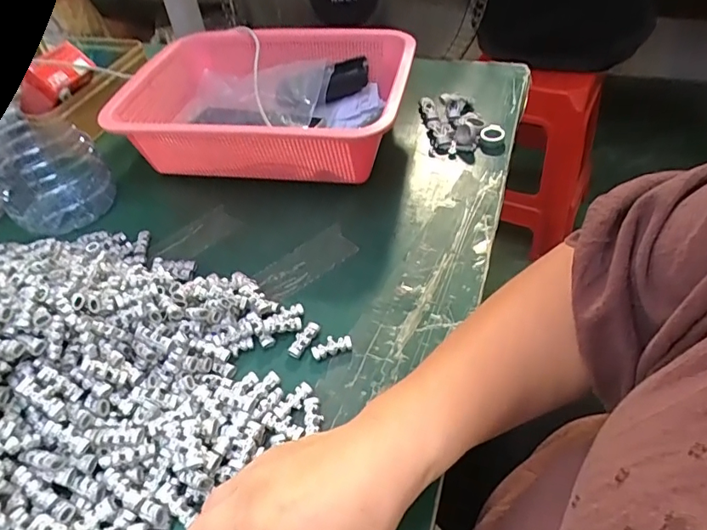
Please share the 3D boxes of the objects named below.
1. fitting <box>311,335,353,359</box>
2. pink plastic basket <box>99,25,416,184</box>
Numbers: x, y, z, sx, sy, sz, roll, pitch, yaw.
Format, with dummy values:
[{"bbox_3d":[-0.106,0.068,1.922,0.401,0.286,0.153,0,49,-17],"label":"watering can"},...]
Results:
[{"bbox_3d":[-0.017,0.060,0.375,0.030,0.007,0.015,-16,47,-10],"label":"fitting"},{"bbox_3d":[-0.084,-0.173,0.546,0.282,0.094,0.208,5,47,10],"label":"pink plastic basket"}]

